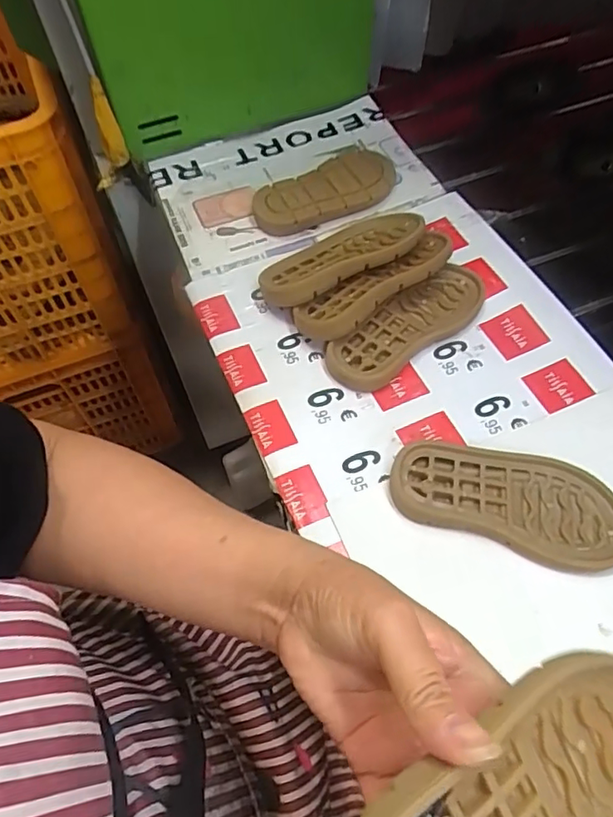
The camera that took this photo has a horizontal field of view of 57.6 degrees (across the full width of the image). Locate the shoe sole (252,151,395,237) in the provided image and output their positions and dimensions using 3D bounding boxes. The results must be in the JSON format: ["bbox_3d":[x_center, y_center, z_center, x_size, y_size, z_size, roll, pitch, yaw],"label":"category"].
[{"bbox_3d":[0.016,-0.194,0.500,0.130,0.019,0.058,-26,62,-13],"label":"shoe sole"}]

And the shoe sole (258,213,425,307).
[{"bbox_3d":[0.028,-0.122,0.449,0.141,0.019,0.066,-26,40,-12],"label":"shoe sole"}]

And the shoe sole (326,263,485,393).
[{"bbox_3d":[0.079,-0.065,0.422,0.142,0.012,0.053,-36,65,-18],"label":"shoe sole"}]

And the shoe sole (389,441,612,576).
[{"bbox_3d":[0.127,0.056,0.352,0.141,0.013,0.066,16,61,12],"label":"shoe sole"}]

